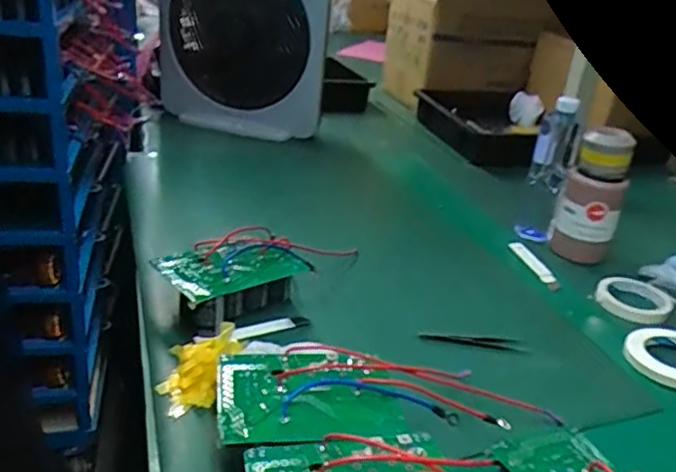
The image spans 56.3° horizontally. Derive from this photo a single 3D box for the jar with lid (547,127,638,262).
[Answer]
[{"bbox_3d":[0.389,-0.059,0.967,0.090,0.189,0.085,18,28,22],"label":"jar with lid"}]

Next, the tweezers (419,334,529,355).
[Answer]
[{"bbox_3d":[0.163,0.129,0.761,0.126,0.009,0.020,8,26,4],"label":"tweezers"}]

